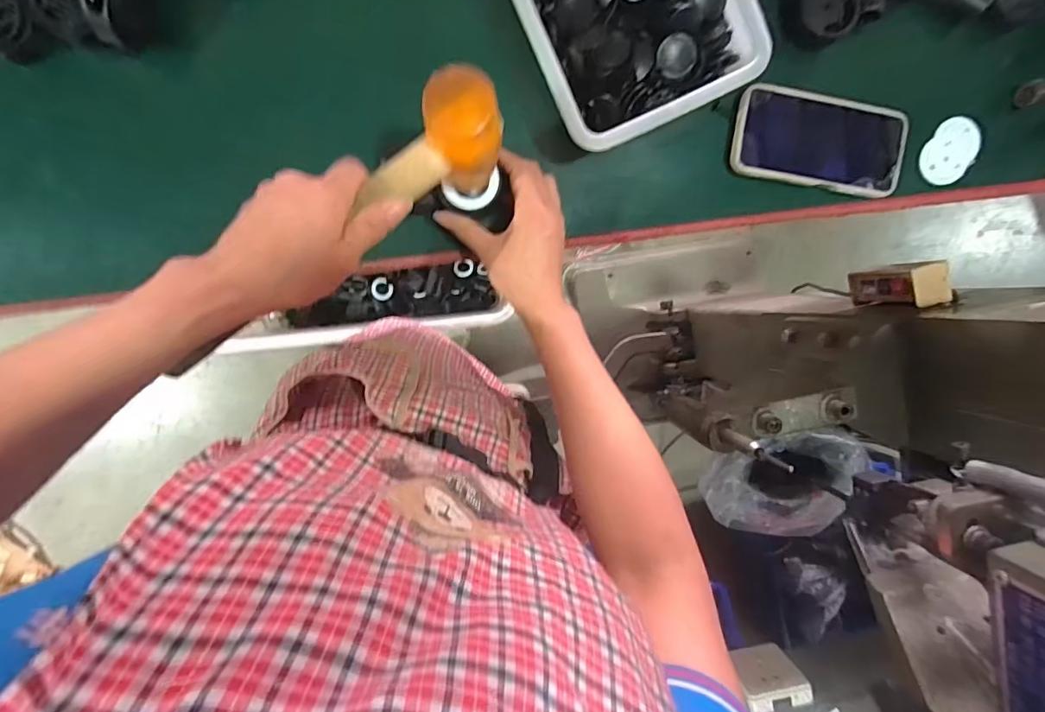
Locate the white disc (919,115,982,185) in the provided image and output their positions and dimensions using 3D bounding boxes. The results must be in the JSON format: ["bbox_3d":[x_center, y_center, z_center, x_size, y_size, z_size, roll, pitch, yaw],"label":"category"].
[{"bbox_3d":[0.418,-0.200,0.491,0.044,0.006,0.073,35,93,3],"label":"white disc"}]

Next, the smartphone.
[{"bbox_3d":[0.280,-0.203,0.473,0.163,0.011,0.084,9,94,-8],"label":"smartphone"}]

